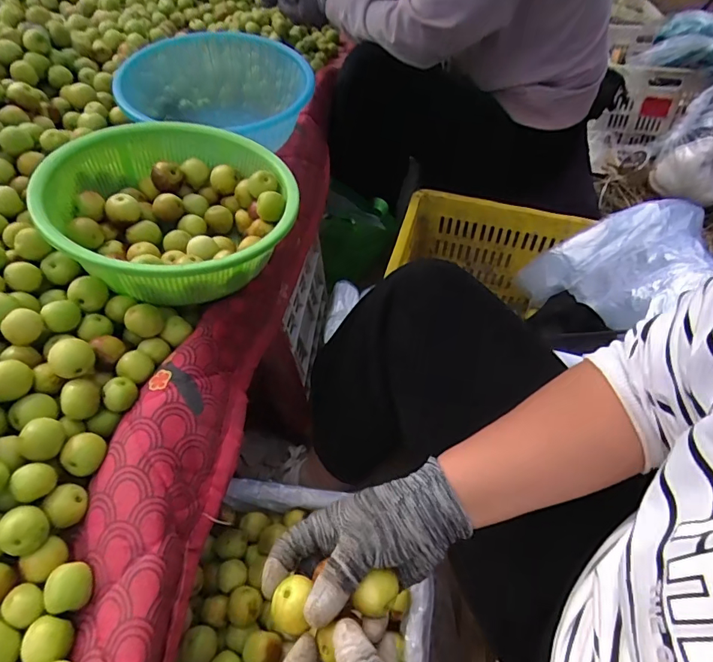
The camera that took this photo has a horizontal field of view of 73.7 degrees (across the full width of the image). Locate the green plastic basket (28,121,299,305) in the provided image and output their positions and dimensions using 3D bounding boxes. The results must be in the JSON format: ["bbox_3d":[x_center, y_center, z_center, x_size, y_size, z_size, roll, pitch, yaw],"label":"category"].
[{"bbox_3d":[-0.210,-0.145,0.564,0.257,0.089,0.290,0,50,-3],"label":"green plastic basket"}]

